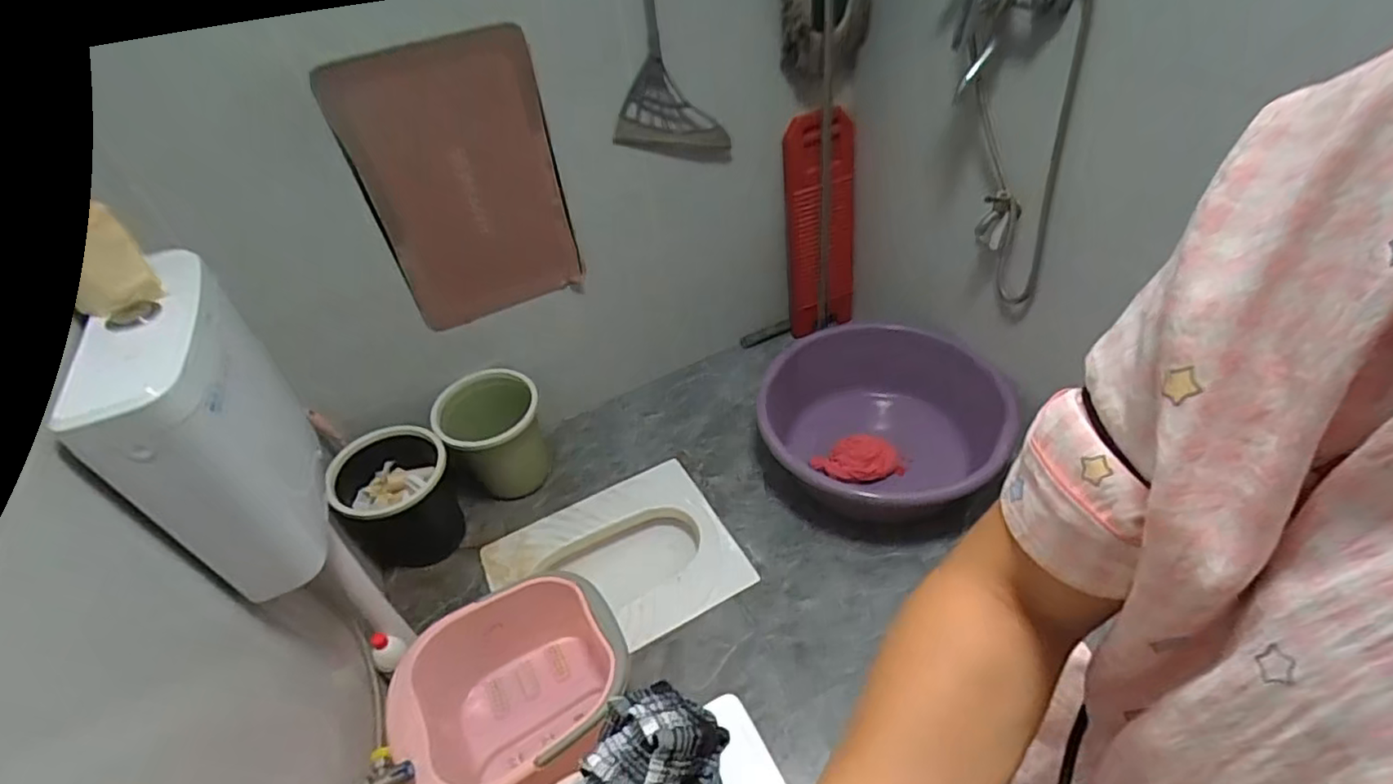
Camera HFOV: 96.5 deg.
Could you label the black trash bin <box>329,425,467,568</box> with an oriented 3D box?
[{"bbox_3d":[-0.708,0.266,1.527,0.251,0.295,0.231,-29,48,-22],"label":"black trash bin"}]

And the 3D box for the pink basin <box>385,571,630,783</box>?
[{"bbox_3d":[-0.310,0.552,1.126,0.382,0.244,0.333,-23,46,-16],"label":"pink basin"}]

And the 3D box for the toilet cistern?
[{"bbox_3d":[-0.636,0.047,0.848,0.122,0.365,0.344,-25,47,-18],"label":"toilet cistern"}]

